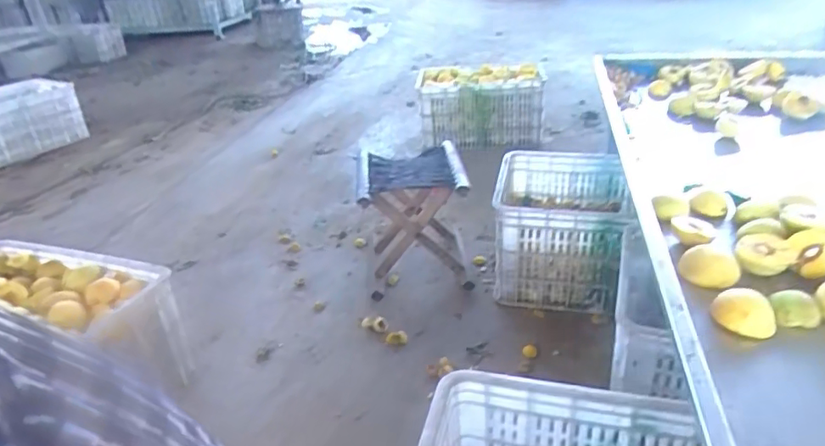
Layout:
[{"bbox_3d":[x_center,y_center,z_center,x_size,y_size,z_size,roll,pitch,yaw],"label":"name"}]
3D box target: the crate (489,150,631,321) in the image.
[{"bbox_3d":[0.395,0.010,1.472,0.311,0.277,0.377,3,30,14],"label":"crate"}]

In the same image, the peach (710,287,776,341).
[{"bbox_3d":[0.409,0.110,0.687,0.068,0.047,0.058,8,31,22],"label":"peach"}]

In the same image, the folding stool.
[{"bbox_3d":[0.004,-0.005,1.502,0.268,0.307,0.291,-7,29,-4],"label":"folding stool"}]

